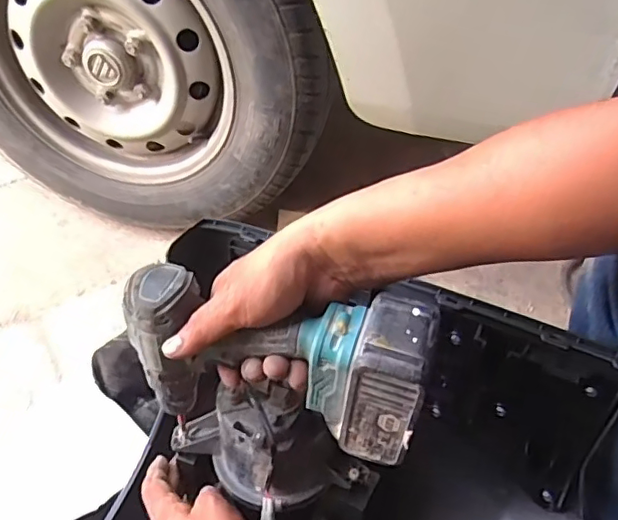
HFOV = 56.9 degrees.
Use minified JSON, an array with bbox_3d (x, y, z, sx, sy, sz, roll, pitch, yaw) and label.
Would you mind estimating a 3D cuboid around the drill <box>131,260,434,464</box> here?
[{"bbox_3d":[-0.024,0.080,0.444,0.231,0.135,0.077,9,50,17],"label":"drill"}]

